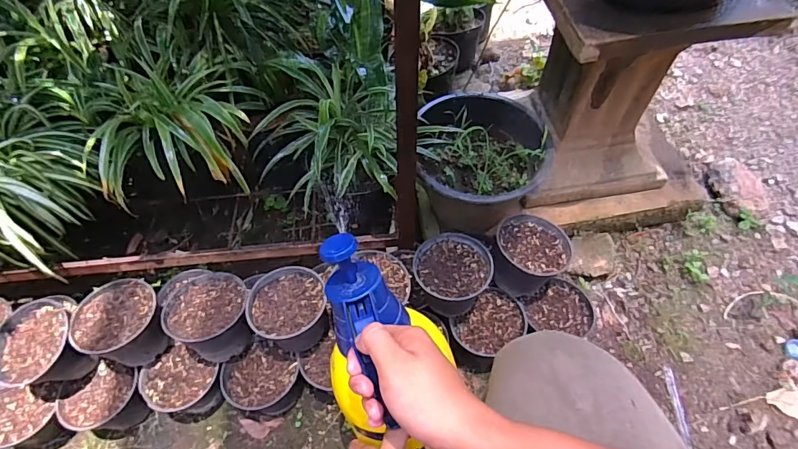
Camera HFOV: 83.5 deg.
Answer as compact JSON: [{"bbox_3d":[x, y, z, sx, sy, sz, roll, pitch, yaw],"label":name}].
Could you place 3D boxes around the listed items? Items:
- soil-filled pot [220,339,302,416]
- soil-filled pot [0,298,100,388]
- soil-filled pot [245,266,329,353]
[{"bbox_3d":[-0.224,0.264,0.756,0.107,0.095,0.109,-1,55,1],"label":"soil-filled pot"},{"bbox_3d":[-0.560,0.198,0.697,0.114,0.090,0.123,-1,55,1],"label":"soil-filled pot"},{"bbox_3d":[-0.172,0.140,0.726,0.118,0.083,0.125,-1,55,1],"label":"soil-filled pot"}]

